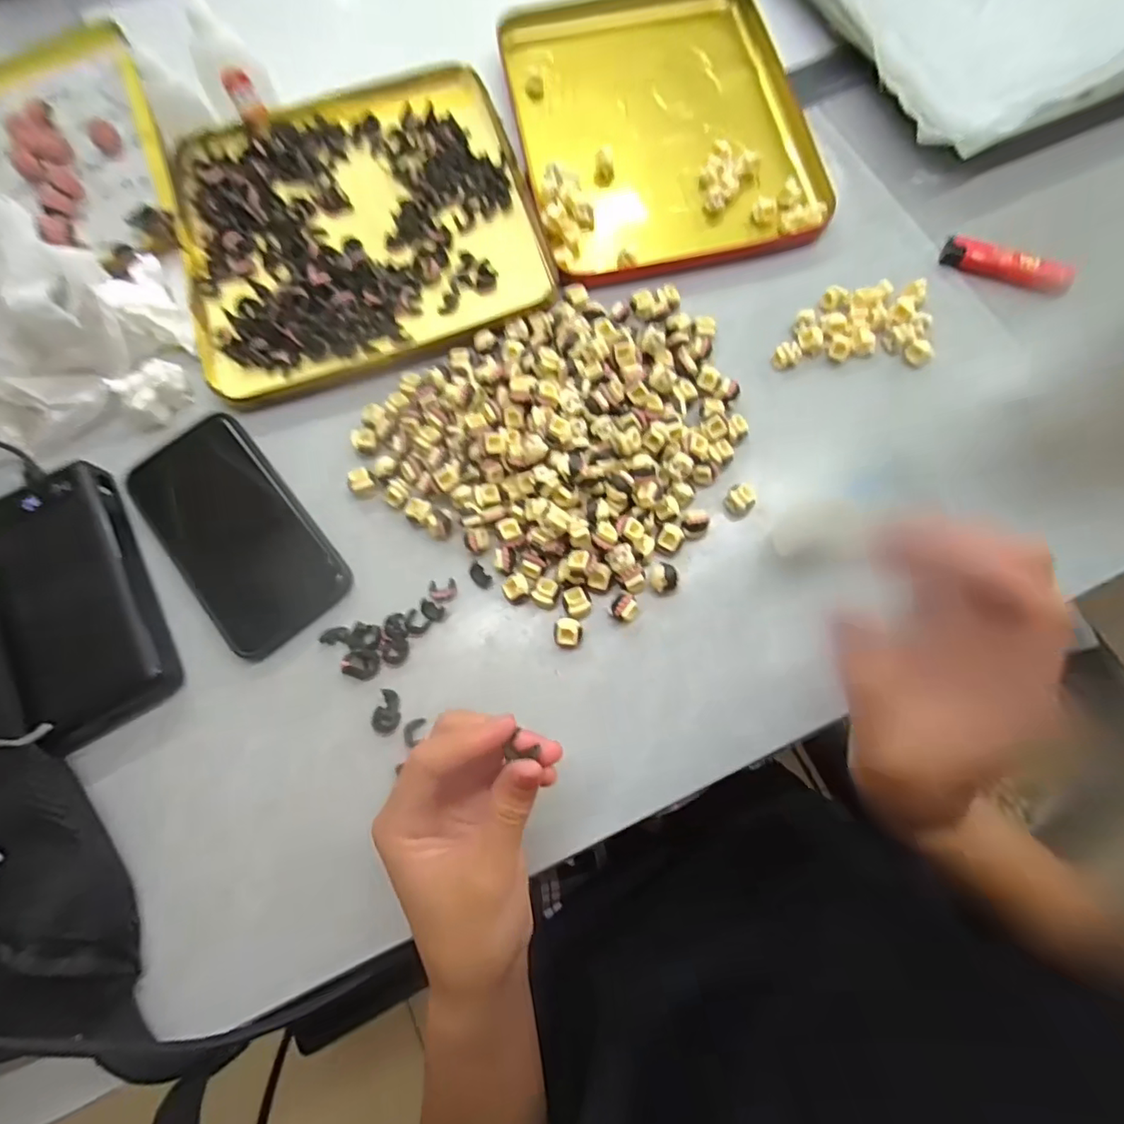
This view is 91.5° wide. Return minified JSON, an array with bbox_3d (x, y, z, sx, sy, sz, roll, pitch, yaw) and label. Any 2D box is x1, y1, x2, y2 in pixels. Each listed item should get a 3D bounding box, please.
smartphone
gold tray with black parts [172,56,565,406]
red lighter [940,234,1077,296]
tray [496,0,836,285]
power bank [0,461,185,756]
[{"bbox_3d":[-0.201,-0.020,0.334,0.077,0.012,0.149,-39,78,-8],"label":"smartphone"},{"bbox_3d":[-0.148,-0.244,0.394,0.241,0.015,0.239,-19,76,-3],"label":"gold tray with black parts"},{"bbox_3d":[0.296,-0.198,0.366,0.077,0.018,0.017,24,78,7],"label":"red lighter"},{"bbox_3d":[0.069,-0.328,0.412,0.200,0.027,0.250,-12,76,-1],"label":"tray"},{"bbox_3d":[-0.285,0.021,0.322,0.071,0.023,0.158,-28,77,-5],"label":"power bank"}]

